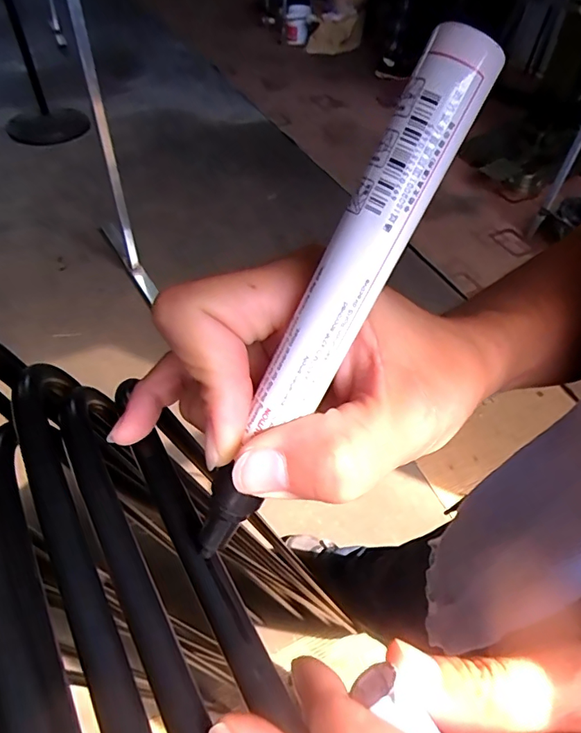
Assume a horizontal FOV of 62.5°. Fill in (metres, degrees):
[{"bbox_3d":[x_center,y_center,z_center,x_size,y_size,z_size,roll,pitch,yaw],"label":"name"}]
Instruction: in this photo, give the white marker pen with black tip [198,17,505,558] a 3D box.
[{"bbox_3d":[0.005,-0.005,0.108,0.014,0.130,0.009,39,25,26],"label":"white marker pen with black tip"}]

